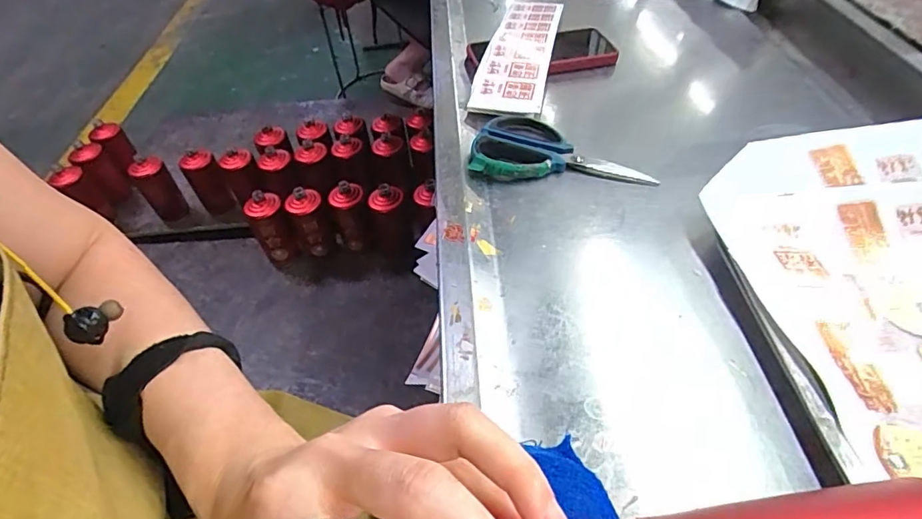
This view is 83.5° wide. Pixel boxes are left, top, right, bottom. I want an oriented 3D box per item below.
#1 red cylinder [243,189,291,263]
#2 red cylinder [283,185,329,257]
[{"bbox_3d":[-0.415,-0.059,1.149,0.075,0.181,0.071,-28,50,-19],"label":"red cylinder"},{"bbox_3d":[-0.333,-0.084,1.141,0.070,0.164,0.062,-21,48,-13],"label":"red cylinder"}]

